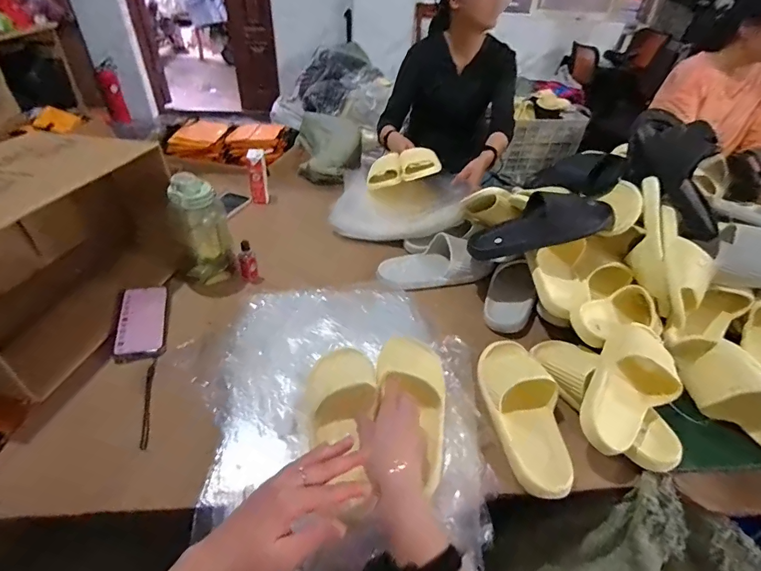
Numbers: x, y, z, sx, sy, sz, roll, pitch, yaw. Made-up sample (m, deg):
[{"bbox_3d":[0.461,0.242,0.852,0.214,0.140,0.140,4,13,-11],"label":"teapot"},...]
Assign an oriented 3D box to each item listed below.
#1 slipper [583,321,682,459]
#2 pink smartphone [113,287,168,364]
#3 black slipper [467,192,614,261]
[{"bbox_3d":[0.391,0.144,0.607,0.109,0.079,0.259,33,48,31],"label":"slipper"},{"bbox_3d":[-0.429,0.063,0.710,0.077,0.015,0.169,-1,42,-26],"label":"pink smartphone"},{"bbox_3d":[0.314,-0.127,0.790,0.280,0.091,0.093,-17,38,13],"label":"black slipper"}]

